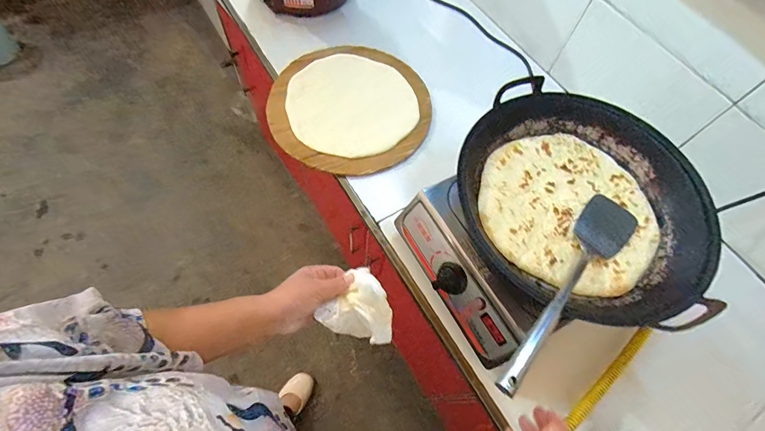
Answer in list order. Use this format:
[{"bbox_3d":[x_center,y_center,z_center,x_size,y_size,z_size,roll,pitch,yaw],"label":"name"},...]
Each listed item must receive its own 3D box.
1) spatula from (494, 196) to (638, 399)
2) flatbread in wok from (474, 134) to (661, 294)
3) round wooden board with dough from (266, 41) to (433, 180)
[{"bbox_3d":[0.245,0.082,0.491,0.070,0.027,0.360,43,55,17],"label":"spatula"},{"bbox_3d":[0.284,-0.013,0.573,0.261,0.016,0.254,2,63,-3],"label":"flatbread in wok"},{"bbox_3d":[-0.070,-0.247,0.815,0.342,0.036,0.344,2,63,-3],"label":"round wooden board with dough"}]

